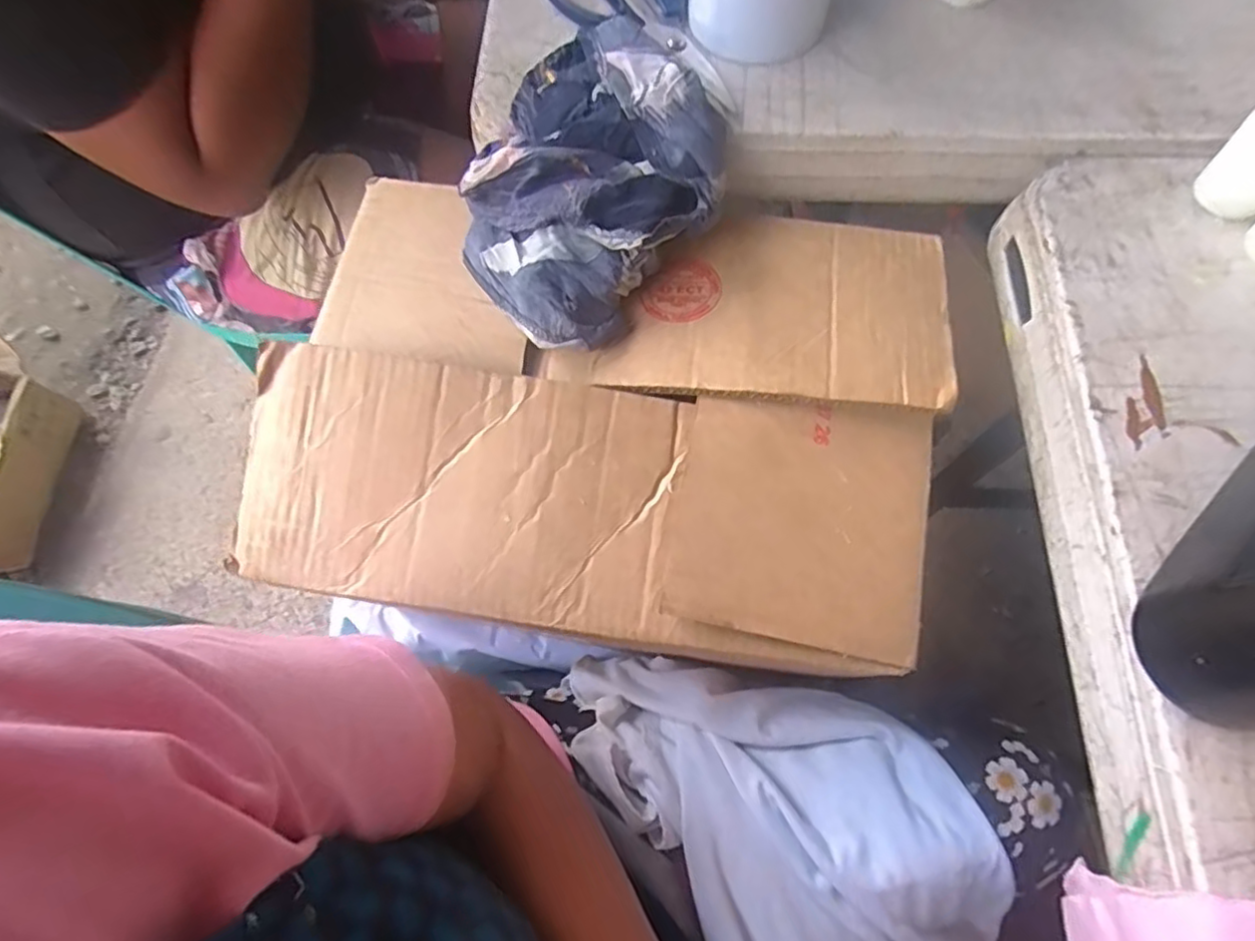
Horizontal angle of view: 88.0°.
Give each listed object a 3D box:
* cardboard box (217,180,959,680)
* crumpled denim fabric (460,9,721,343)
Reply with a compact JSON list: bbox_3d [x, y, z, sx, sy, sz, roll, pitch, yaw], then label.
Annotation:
[{"bbox_3d":[-0.015,-0.041,0.369,0.370,0.042,0.261,9,67,5],"label":"cardboard box"},{"bbox_3d":[-0.023,-0.164,0.369,0.155,0.073,0.141,-38,72,-12],"label":"crumpled denim fabric"}]

